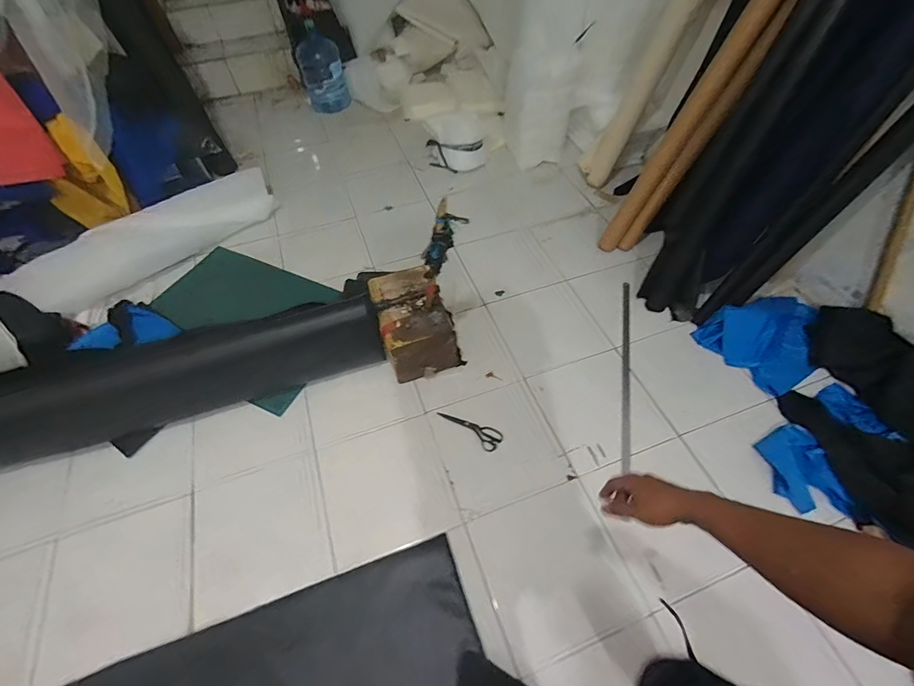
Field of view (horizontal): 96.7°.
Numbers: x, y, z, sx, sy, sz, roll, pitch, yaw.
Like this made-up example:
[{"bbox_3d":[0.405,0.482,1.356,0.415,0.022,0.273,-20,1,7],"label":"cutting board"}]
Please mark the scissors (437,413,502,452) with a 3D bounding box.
[{"bbox_3d":[0.052,0.295,1.464,0.235,0.013,0.089,33,63,22],"label":"scissors"}]

